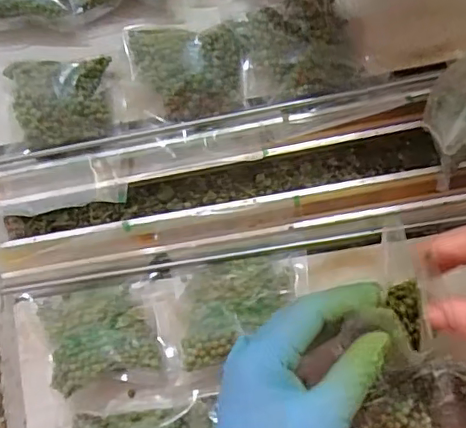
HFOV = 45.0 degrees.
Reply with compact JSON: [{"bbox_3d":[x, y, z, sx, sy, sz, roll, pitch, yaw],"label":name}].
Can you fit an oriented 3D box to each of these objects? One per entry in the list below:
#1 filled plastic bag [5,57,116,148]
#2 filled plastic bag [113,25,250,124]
[{"bbox_3d":[-0.134,-0.087,0.427,0.077,0.019,0.068,-3,84,4],"label":"filled plastic bag"},{"bbox_3d":[-0.039,-0.107,0.422,0.097,0.015,0.072,1,84,4],"label":"filled plastic bag"}]

